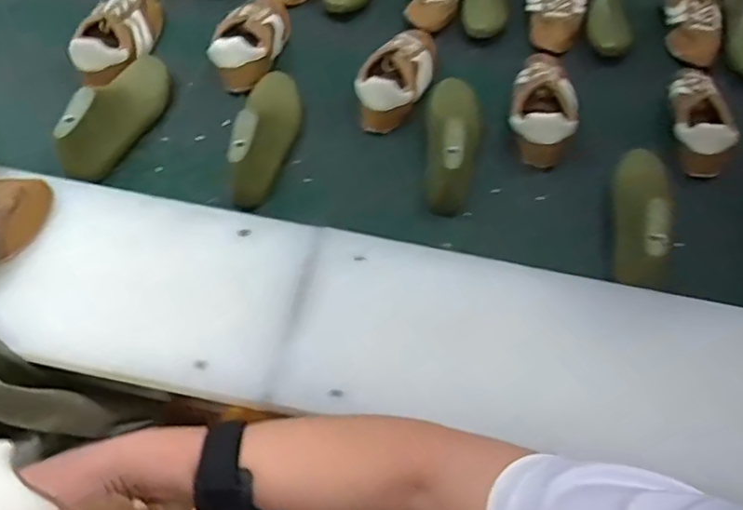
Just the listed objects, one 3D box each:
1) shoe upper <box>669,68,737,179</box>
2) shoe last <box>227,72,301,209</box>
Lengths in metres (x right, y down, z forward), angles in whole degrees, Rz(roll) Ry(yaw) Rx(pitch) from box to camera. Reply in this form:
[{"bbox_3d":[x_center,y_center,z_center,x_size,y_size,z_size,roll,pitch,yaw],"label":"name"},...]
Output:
[{"bbox_3d":[0.551,-0.243,0.967,0.105,0.086,0.249,5,55,-1],"label":"shoe upper"},{"bbox_3d":[-0.155,-0.173,0.836,0.068,0.098,0.221,9,55,2],"label":"shoe last"}]

